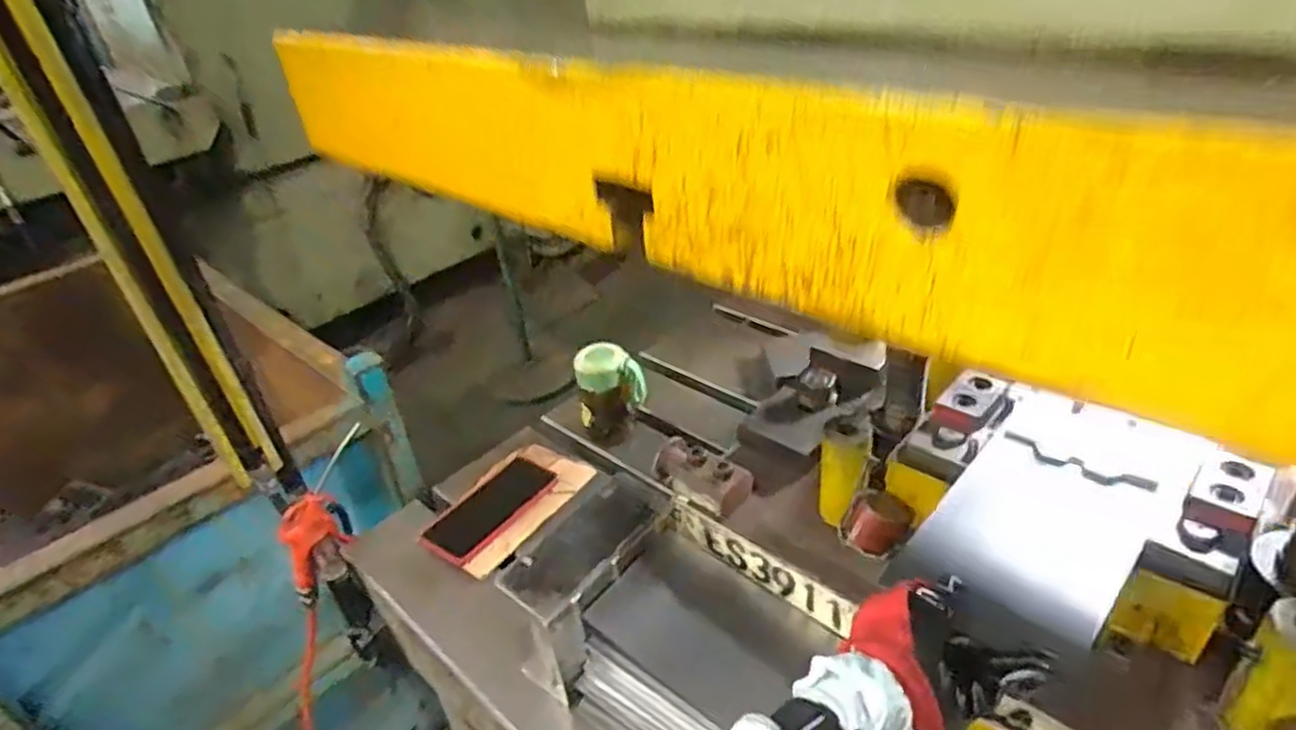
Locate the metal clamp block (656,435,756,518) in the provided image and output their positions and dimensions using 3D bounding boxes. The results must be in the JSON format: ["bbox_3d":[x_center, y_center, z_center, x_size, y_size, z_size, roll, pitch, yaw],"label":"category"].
[{"bbox_3d":[0.048,0.104,0.681,0.091,0.049,0.046,22,43,35],"label":"metal clamp block"}]

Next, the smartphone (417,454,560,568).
[{"bbox_3d":[-0.188,0.173,0.882,0.085,0.015,0.159,19,42,32],"label":"smartphone"}]

